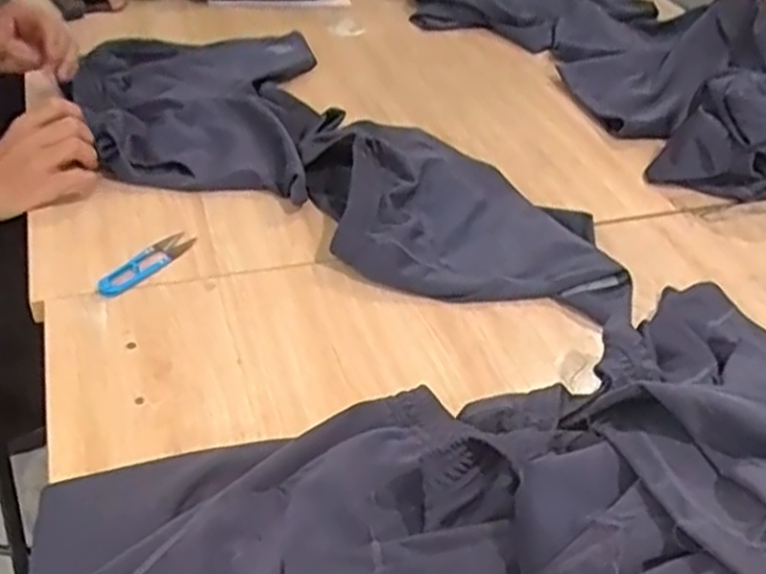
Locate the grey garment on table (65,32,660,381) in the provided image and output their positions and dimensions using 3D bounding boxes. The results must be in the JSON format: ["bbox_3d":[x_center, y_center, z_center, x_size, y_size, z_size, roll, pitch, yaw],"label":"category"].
[{"bbox_3d":[-0.053,-0.182,0.940,0.719,0.065,0.392,22,42,18],"label":"grey garment on table"}]

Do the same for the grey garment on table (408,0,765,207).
[{"bbox_3d":[0.339,-0.421,1.187,0.414,0.188,0.853,-8,42,-16],"label":"grey garment on table"}]

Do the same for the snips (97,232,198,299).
[{"bbox_3d":[-0.237,-0.026,0.773,0.028,0.007,0.116,26,44,22],"label":"snips"}]

